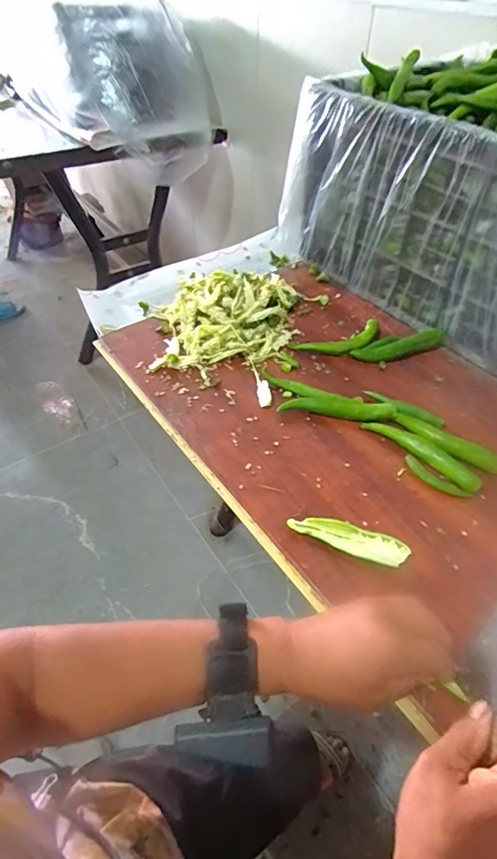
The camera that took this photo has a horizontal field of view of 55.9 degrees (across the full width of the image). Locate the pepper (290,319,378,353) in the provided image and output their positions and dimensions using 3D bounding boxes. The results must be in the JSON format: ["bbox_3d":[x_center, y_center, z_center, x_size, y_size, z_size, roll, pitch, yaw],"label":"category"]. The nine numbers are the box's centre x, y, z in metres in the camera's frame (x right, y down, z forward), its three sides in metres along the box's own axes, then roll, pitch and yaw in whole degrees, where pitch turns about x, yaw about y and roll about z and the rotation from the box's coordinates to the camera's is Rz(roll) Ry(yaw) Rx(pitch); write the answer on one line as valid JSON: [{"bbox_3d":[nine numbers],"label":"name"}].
[{"bbox_3d":[0.131,-0.124,0.658,0.130,0.014,0.050,-14,49,-14],"label":"pepper"}]

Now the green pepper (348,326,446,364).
[{"bbox_3d":[0.206,-0.112,0.635,0.134,0.021,0.026,-15,49,-15],"label":"green pepper"}]

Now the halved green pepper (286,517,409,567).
[{"bbox_3d":[0.095,0.105,0.450,0.110,0.018,0.022,17,49,14],"label":"halved green pepper"}]

